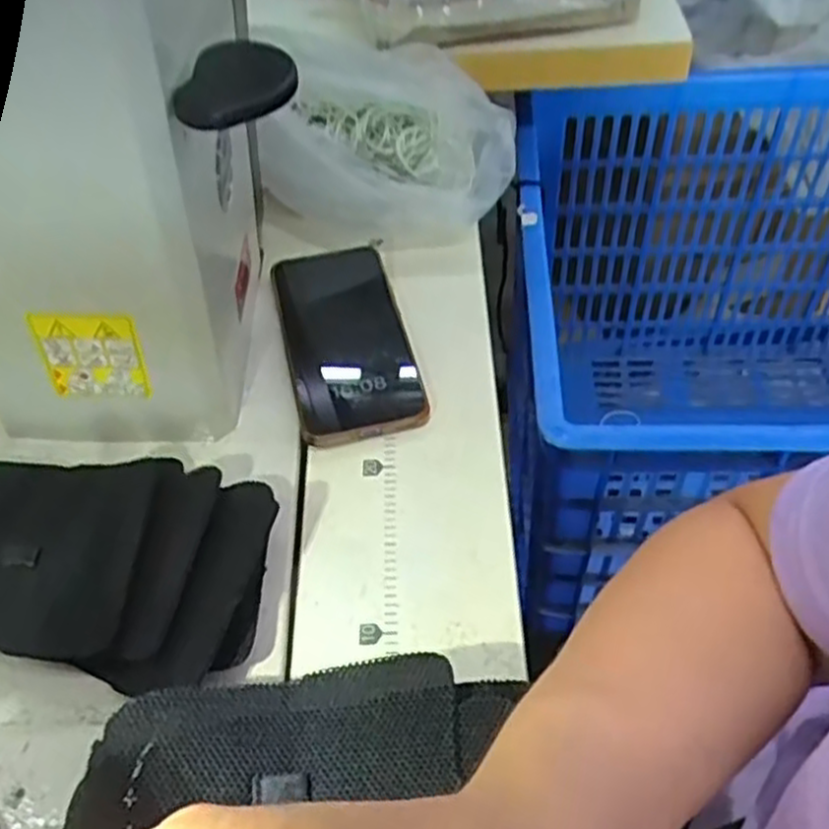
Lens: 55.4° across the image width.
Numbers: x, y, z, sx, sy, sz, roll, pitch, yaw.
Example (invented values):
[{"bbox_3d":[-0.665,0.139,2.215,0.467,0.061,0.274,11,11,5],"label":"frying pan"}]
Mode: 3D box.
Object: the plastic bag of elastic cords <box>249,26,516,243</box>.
[{"bbox_3d":[-0.019,-0.196,0.558,0.170,0.098,0.125,-4,51,1],"label":"plastic bag of elastic cords"}]

